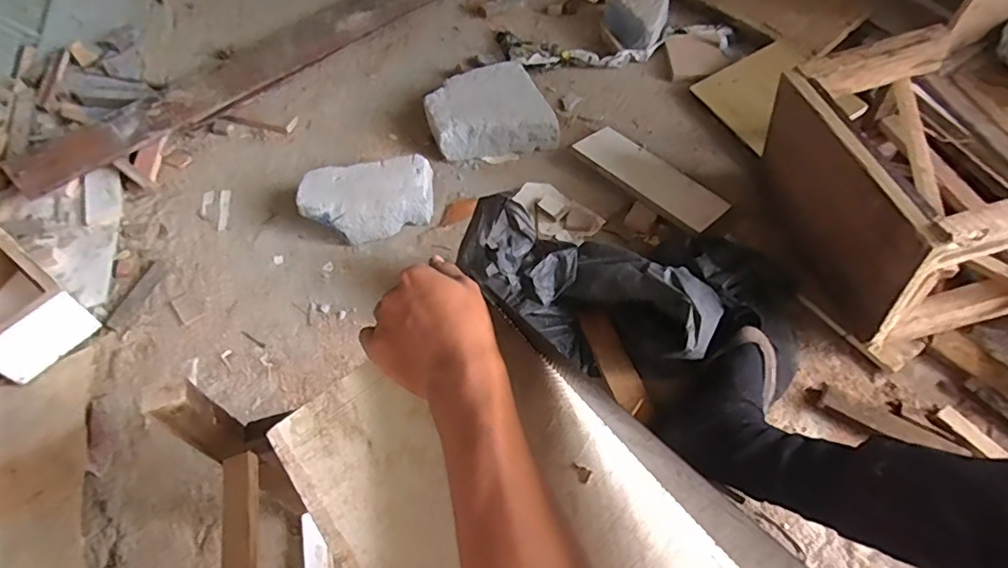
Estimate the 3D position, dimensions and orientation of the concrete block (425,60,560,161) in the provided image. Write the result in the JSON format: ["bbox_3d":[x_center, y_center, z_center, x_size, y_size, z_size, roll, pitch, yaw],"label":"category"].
[{"bbox_3d":[-0.028,-0.303,1.000,0.205,0.073,0.186,-18,61,-6],"label":"concrete block"}]

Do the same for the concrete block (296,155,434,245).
[{"bbox_3d":[-0.219,-0.136,0.905,0.212,0.071,0.124,-11,60,-2],"label":"concrete block"}]

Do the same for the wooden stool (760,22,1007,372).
[{"bbox_3d":[0.523,-0.117,0.730,0.230,0.255,0.358,-14,58,-6],"label":"wooden stool"}]

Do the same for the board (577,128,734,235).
[{"bbox_3d":[0.242,-0.180,0.915,0.252,0.017,0.099,40,62,21],"label":"board"}]

